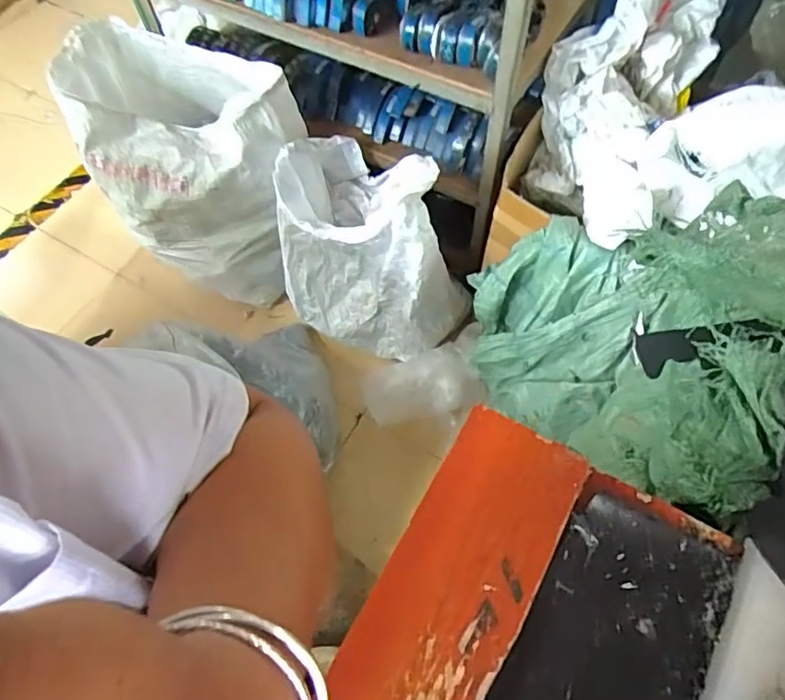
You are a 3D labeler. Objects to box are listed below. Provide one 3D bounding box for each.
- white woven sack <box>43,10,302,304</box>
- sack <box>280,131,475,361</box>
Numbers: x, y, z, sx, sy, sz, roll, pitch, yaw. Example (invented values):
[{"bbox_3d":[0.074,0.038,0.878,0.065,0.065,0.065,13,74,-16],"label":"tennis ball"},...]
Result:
[{"bbox_3d":[-0.514,-0.464,1.522,0.499,0.651,0.441,26,68,15],"label":"white woven sack"},{"bbox_3d":[-0.068,-0.248,1.435,0.473,0.533,0.341,36,71,19],"label":"sack"}]

